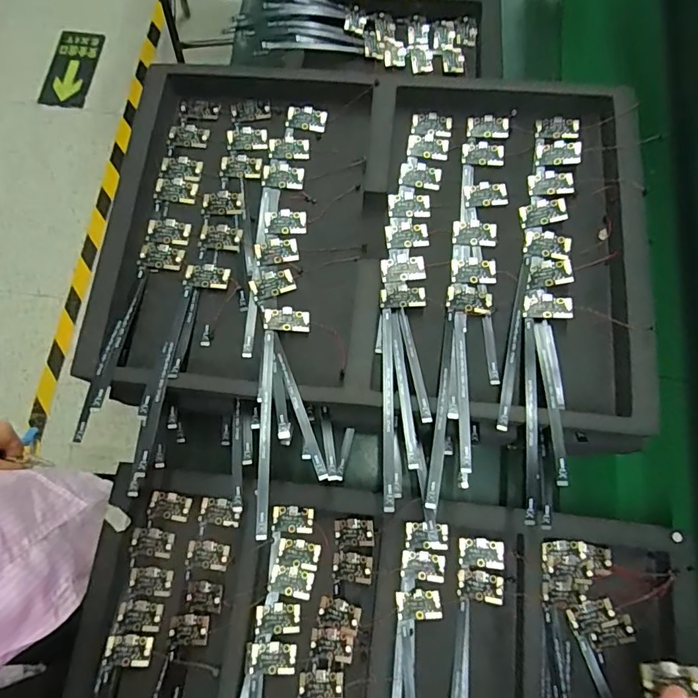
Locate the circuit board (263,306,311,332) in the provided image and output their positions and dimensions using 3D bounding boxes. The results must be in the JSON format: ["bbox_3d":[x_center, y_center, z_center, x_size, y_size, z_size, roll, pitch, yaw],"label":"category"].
[{"bbox_3d":[-0.051,-0.024,0.393,0.037,0.004,0.023,-2,60,-6],"label":"circuit board"}]

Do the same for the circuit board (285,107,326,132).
[{"bbox_3d":[-0.040,-0.213,0.442,0.036,0.005,0.022,5,75,2],"label":"circuit board"}]

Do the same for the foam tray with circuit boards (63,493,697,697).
[{"bbox_3d":[0.024,0.252,0.377,0.481,0.039,0.258,3,76,0],"label":"foam tray with circuit boards"}]

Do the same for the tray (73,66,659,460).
[{"bbox_3d":[0.015,-0.083,0.394,0.430,0.050,0.339,3,76,0],"label":"tray"}]

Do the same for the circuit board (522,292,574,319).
[{"bbox_3d":[0.156,-0.034,0.377,0.036,0.004,0.024,-1,60,17],"label":"circuit board"}]

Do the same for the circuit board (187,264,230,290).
[{"bbox_3d":[-0.118,-0.061,0.400,0.035,0.005,0.021,2,75,1],"label":"circuit board"}]

